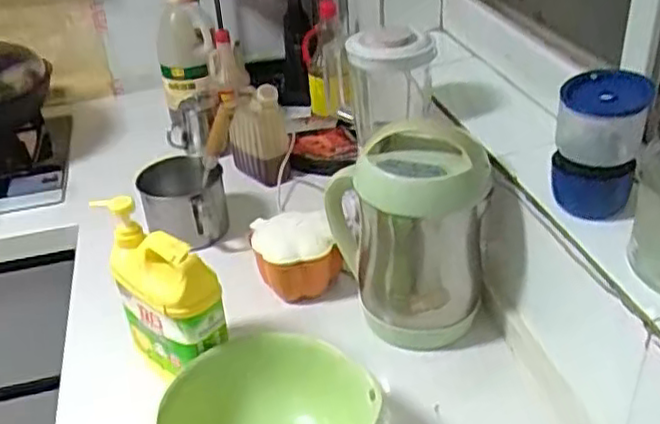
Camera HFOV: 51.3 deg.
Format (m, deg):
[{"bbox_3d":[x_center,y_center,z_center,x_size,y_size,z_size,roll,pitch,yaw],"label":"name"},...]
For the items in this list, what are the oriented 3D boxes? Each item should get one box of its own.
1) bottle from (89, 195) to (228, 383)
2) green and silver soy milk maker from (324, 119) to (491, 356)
[{"bbox_3d":[-0.187,0.098,0.801,0.074,0.221,0.139,-30,40,-34],"label":"bottle"},{"bbox_3d":[0.102,0.018,0.899,0.136,0.270,0.194,-17,34,-18],"label":"green and silver soy milk maker"}]

